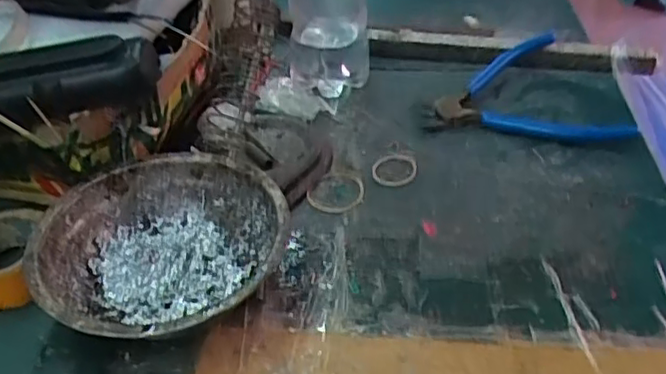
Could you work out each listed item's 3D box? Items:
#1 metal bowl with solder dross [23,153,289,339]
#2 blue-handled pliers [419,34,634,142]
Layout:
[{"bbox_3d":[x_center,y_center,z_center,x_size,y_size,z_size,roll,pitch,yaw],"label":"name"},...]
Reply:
[{"bbox_3d":[-0.086,0.037,0.335,0.120,0.043,0.123,-2,38,1],"label":"metal bowl with solder dross"},{"bbox_3d":[0.148,-0.079,0.484,0.137,0.017,0.127,8,39,14],"label":"blue-handled pliers"}]

